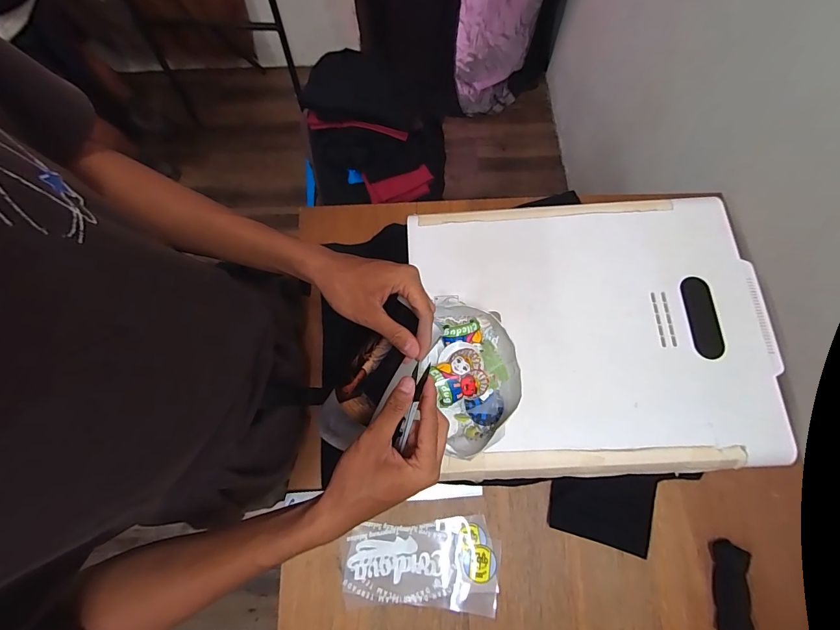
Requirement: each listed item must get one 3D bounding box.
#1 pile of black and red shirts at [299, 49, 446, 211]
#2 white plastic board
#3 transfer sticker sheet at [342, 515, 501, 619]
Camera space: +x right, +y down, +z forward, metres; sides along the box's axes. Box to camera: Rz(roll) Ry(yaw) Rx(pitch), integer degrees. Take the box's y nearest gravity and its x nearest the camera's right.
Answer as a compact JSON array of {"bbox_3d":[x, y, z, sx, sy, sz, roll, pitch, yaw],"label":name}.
[{"bbox_3d":[-0.115,-0.448,0.978,0.355,0.269,0.263,2,75,1],"label":"pile of black and red shirts"},{"bbox_3d":[0.248,0.020,0.555,0.480,0.014,0.398,-4,75,2],"label":"white plastic board"},{"bbox_3d":[0.003,0.402,0.621,0.248,0.010,0.135,3,72,1],"label":"transfer sticker sheet"}]

